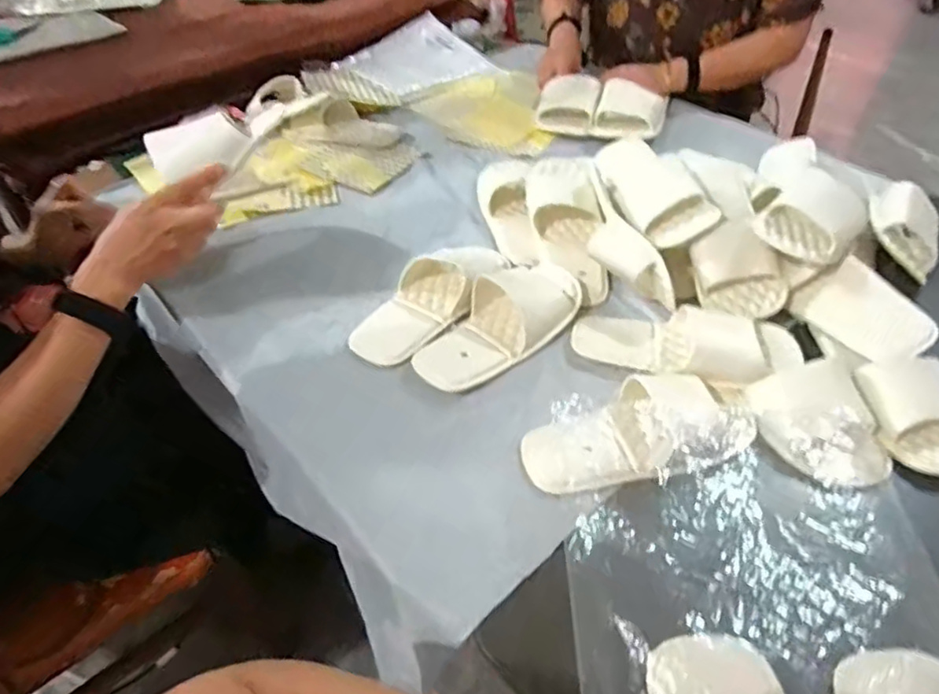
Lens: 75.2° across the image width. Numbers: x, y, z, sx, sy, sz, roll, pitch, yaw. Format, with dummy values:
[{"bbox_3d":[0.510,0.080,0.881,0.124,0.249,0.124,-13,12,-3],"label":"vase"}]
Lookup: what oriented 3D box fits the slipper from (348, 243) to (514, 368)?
[{"bbox_3d":[-0.057,-0.062,0.723,0.097,0.045,0.207,28,51,26],"label":"slipper"}]

